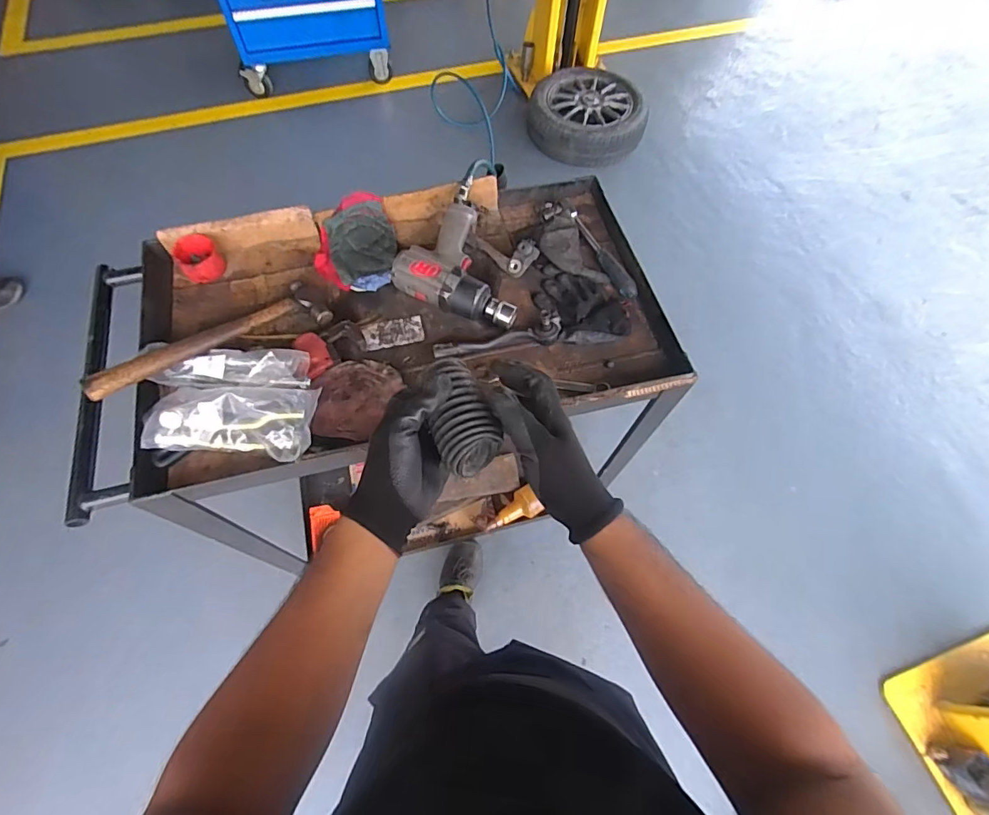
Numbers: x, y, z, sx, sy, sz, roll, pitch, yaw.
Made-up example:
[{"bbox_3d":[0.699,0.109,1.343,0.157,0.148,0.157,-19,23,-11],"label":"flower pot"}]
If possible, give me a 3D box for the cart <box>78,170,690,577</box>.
[{"bbox_3d":[-0.187,0.010,1.071,0.879,0.772,0.487,-11,64,-8],"label":"cart"}]

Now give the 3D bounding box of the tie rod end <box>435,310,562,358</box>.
[{"bbox_3d":[0.013,-0.111,0.748,0.215,0.054,0.050,-18,65,-11],"label":"tie rod end"}]

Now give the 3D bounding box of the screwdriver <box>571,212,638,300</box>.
[{"bbox_3d":[0.187,-0.269,0.844,0.020,0.025,0.200,-24,67,-13],"label":"screwdriver"}]

